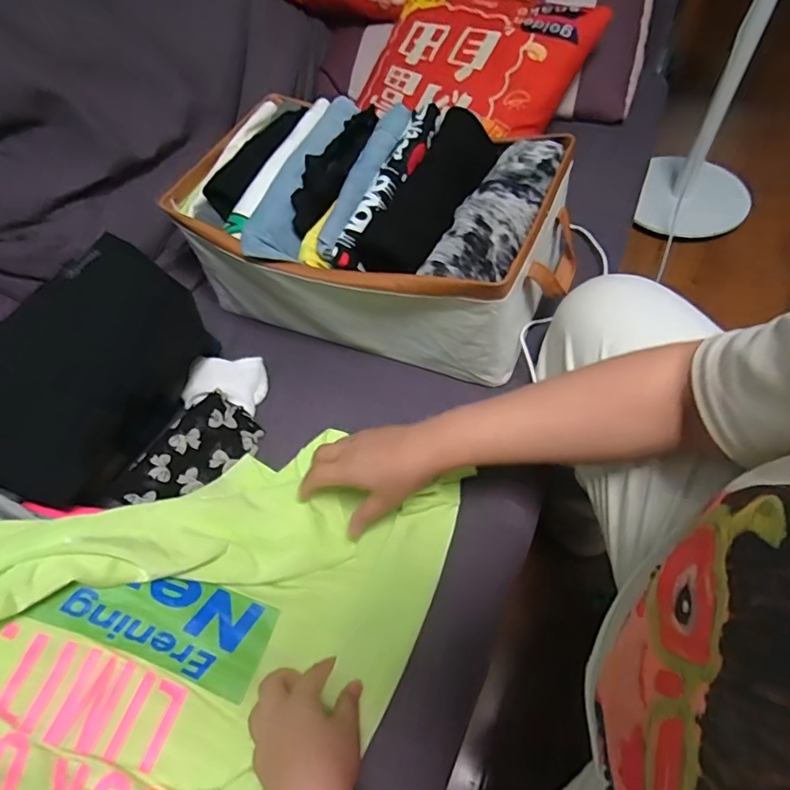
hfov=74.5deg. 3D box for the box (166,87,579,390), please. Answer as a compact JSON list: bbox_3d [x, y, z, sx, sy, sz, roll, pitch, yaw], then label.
[{"bbox_3d":[-0.027,-0.224,0.719,0.508,0.197,0.296,19,60,17],"label":"box"}]

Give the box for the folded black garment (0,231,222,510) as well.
[{"bbox_3d":[-0.363,-0.027,0.612,0.055,0.214,0.289,-14,40,53],"label":"folded black garment"}]

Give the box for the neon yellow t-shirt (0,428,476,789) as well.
[{"bbox_3d":[-0.237,0.210,0.468,0.433,0.175,0.543,20,60,17],"label":"neon yellow t-shirt"}]

